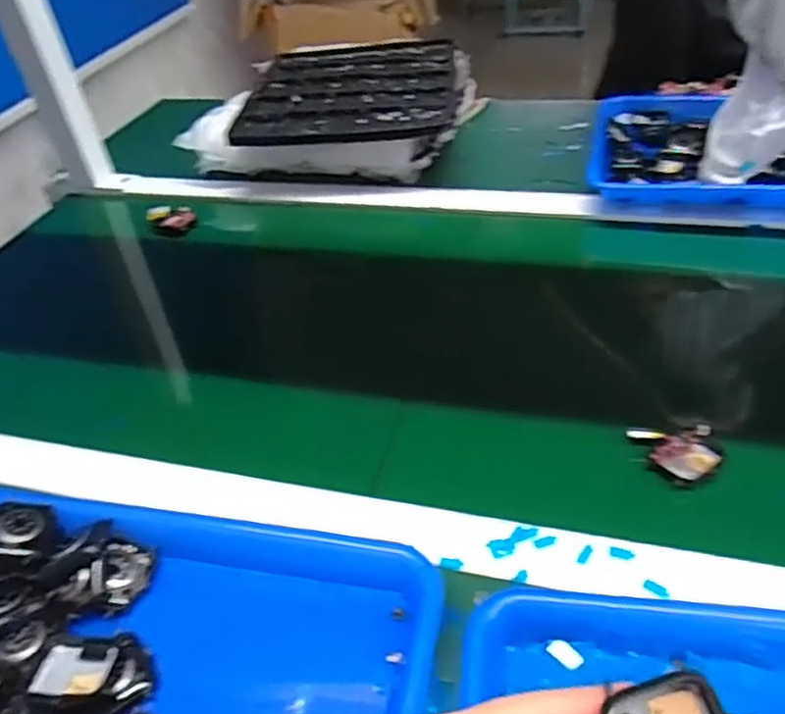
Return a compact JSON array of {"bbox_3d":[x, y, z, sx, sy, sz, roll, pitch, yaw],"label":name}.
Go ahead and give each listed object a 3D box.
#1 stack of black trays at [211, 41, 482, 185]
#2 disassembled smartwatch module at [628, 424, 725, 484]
[{"bbox_3d":[-0.048,-0.324,0.884,0.272,0.075,0.292,3,43,12],"label":"stack of black trays"},{"bbox_3d":[0.188,0.062,0.453,0.058,0.031,0.034,8,44,17],"label":"disassembled smartwatch module"}]

